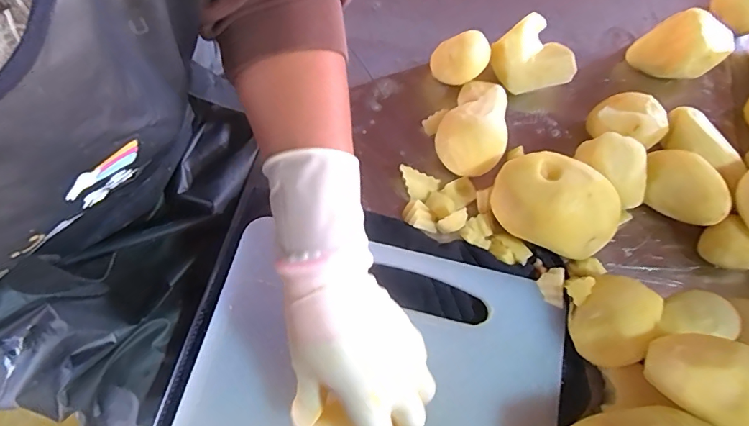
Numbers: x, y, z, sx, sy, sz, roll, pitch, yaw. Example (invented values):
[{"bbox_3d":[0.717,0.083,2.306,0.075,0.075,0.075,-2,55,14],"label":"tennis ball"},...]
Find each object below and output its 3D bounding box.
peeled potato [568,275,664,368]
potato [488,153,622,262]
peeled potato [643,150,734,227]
[{"bbox_3d":[0.182,0.079,0.340,0.054,0.042,0.070,34,71,11],"label":"peeled potato"},{"bbox_3d":[0.152,-0.007,0.377,0.105,0.053,0.071,20,69,6],"label":"potato"},{"bbox_3d":[0.273,-0.022,0.398,0.040,0.044,0.074,-41,75,-16],"label":"peeled potato"}]

